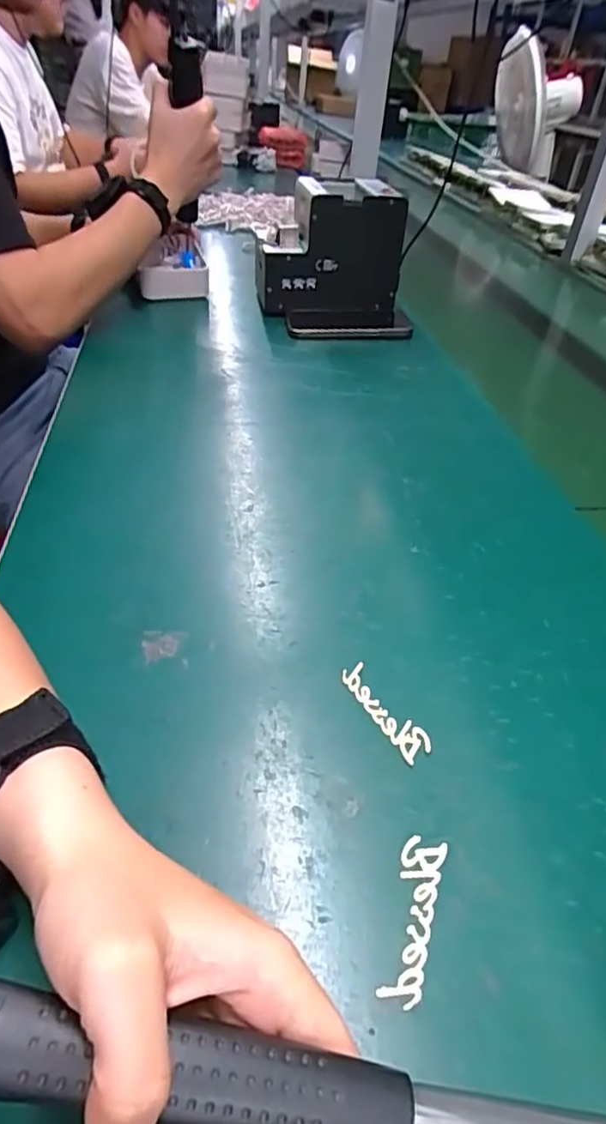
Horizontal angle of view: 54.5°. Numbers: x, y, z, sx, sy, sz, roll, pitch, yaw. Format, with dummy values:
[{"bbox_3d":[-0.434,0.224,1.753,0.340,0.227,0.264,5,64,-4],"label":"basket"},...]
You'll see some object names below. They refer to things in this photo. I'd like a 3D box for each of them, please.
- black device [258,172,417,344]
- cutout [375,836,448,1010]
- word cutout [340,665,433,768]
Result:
[{"bbox_3d":[0.040,-0.387,0.766,0.188,0.140,0.176,-8,42,-12],"label":"black device"},{"bbox_3d":[0.046,0.147,0.246,0.018,0.004,0.064,15,42,14],"label":"cutout"},{"bbox_3d":[0.045,0.081,0.323,0.017,0.004,0.063,-21,46,-25],"label":"word cutout"}]

